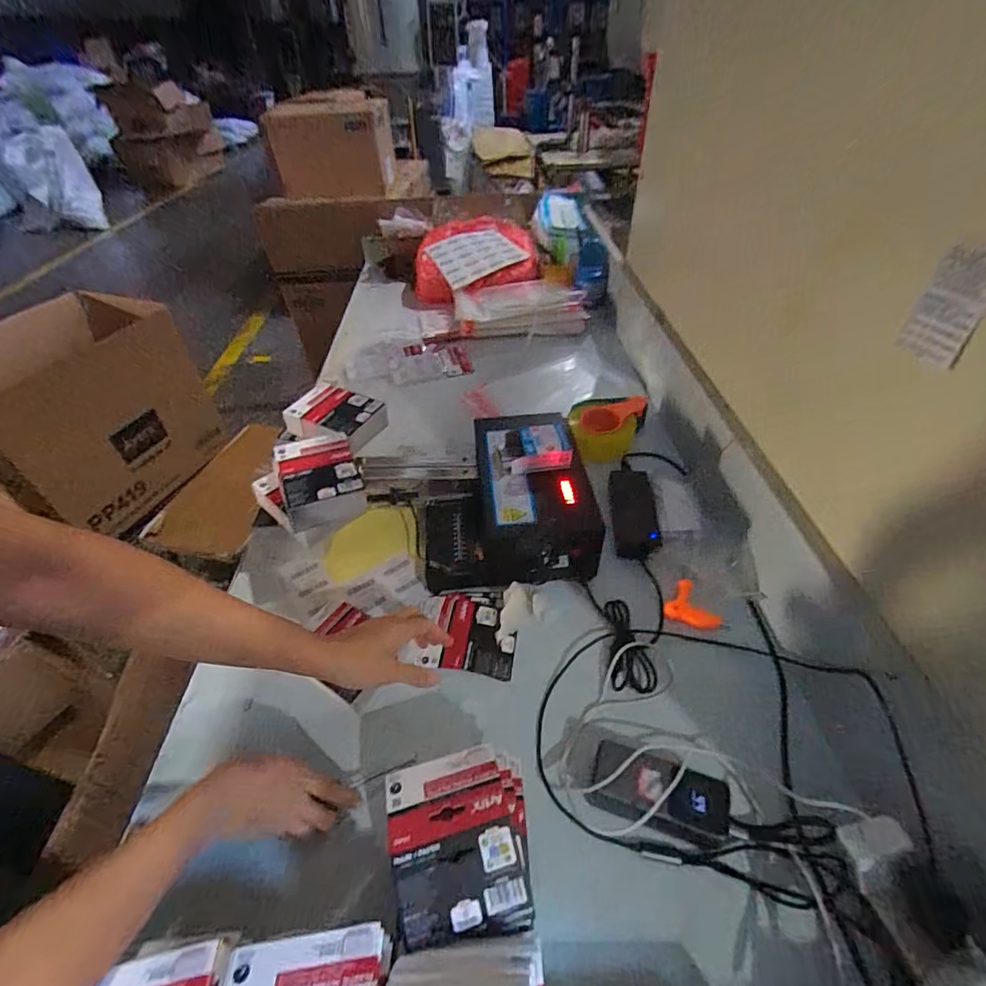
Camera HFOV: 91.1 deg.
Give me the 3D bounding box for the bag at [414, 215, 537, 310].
[{"bbox_3d":[-0.064,-0.706,1.483,0.365,0.169,0.309,-7,44,-4],"label":"bag"}]

